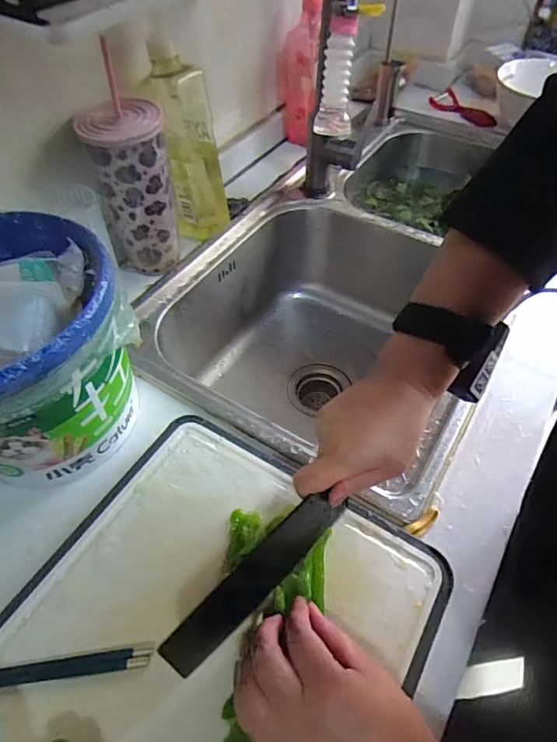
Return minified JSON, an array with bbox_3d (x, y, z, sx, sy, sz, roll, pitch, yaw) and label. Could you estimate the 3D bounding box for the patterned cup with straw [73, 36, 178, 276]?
[{"bbox_3d":[-0.177,-0.226,0.583,0.092,0.213,0.081,-13,53,-11],"label":"patterned cup with straw"}]

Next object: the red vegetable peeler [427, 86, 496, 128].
[{"bbox_3d":[0.377,-0.543,0.963,0.070,0.016,0.159,-20,55,-16],"label":"red vegetable peeler"}]

